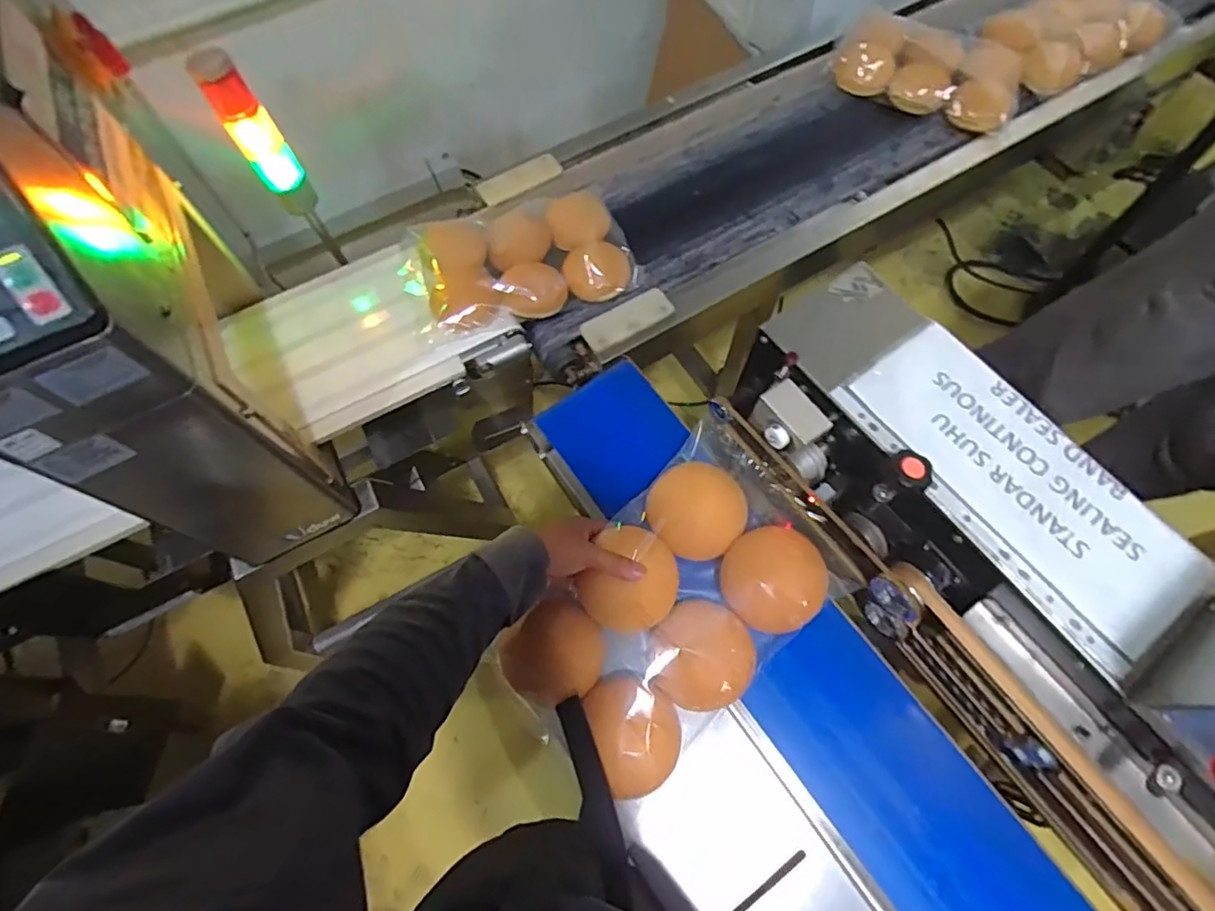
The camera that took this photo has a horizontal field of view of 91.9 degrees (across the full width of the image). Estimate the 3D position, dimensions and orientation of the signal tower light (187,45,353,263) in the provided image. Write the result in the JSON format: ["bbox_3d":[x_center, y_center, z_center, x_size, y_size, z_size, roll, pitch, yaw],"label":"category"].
[{"bbox_3d":[-0.448,-0.405,0.757,0.058,0.199,0.045,-29,69,-10],"label":"signal tower light"}]

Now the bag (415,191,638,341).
[{"bbox_3d":[-0.131,-0.297,0.873,0.307,0.061,0.206,-20,67,-6],"label":"bag"}]

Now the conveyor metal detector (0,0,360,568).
[{"bbox_3d":[-0.528,-0.168,0.653,0.167,0.524,0.438,-25,68,-8],"label":"conveyor metal detector"}]

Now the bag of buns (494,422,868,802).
[{"bbox_3d":[0.064,0.140,0.563,0.321,0.057,0.205,-40,71,-14],"label":"bag of buns"}]

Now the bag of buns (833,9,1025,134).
[{"bbox_3d":[0.559,-0.675,1.021,0.304,0.056,0.211,21,69,11],"label":"bag of buns"}]

